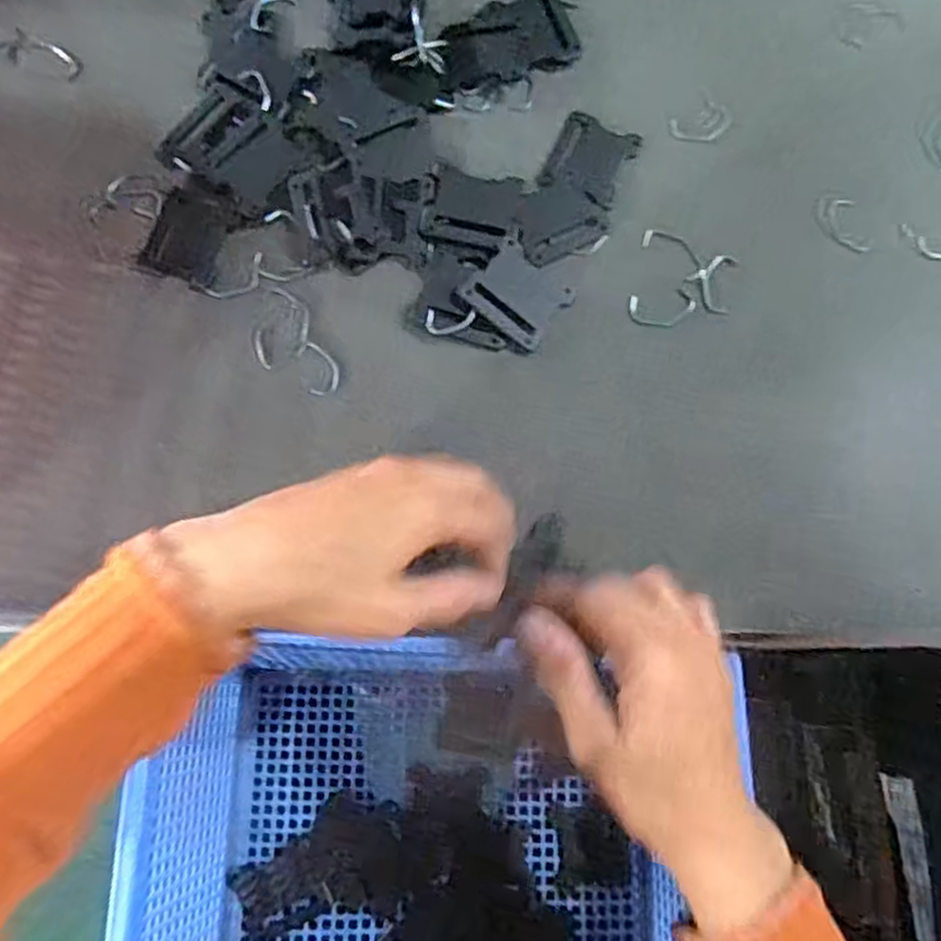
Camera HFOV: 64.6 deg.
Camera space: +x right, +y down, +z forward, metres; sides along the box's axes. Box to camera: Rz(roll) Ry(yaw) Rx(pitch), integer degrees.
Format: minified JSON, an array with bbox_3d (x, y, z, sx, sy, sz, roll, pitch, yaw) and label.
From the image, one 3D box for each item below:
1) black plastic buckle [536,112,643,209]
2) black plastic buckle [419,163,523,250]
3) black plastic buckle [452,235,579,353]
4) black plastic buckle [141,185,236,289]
[{"bbox_3d":[0.067,-0.173,0.413,0.043,0.004,0.052,24,76,5],"label":"black plastic buckle"},{"bbox_3d":[0.000,-0.141,0.397,0.050,0.004,0.043,11,76,2],"label":"black plastic buckle"},{"bbox_3d":[0.024,-0.093,0.387,0.050,0.004,0.048,35,78,8],"label":"black plastic buckle"},{"bbox_3d":[-0.150,-0.124,0.397,0.041,0.005,0.048,18,76,4],"label":"black plastic buckle"}]

